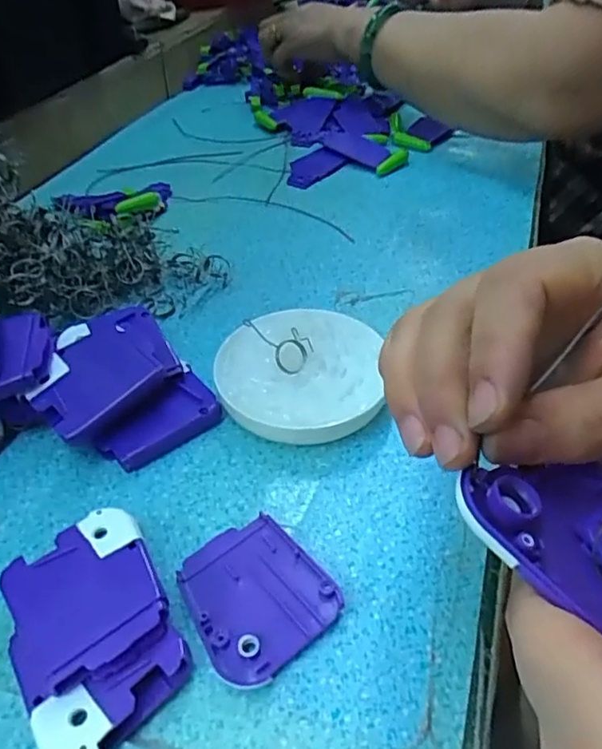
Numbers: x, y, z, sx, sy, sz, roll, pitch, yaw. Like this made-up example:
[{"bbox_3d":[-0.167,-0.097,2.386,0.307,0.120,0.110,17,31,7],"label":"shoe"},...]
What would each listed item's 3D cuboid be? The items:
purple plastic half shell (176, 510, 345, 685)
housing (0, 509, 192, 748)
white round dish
[{"bbox_3d":[-0.019,0.085,0.234,0.051,0.008,0.060,-28,47,-26],"label":"purple plastic half shell"},{"bbox_3d":[-0.075,0.092,0.216,0.052,0.025,0.082,-22,45,-20],"label":"housing"},{"bbox_3d":[0.000,-0.001,0.315,0.083,0.023,0.086,-2,41,2],"label":"white round dish"}]

